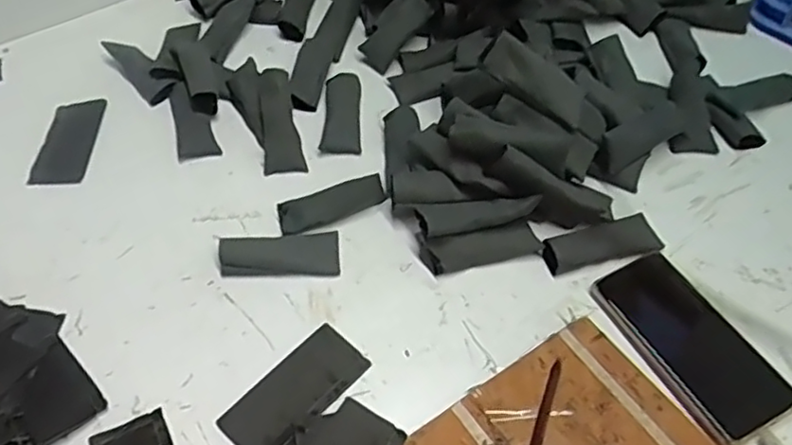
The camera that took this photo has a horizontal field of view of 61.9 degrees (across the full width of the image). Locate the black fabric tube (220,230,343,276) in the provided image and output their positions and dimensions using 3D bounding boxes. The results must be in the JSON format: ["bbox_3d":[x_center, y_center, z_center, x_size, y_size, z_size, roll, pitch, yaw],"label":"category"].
[{"bbox_3d":[-0.104,0.026,0.591,0.103,0.021,0.044,-1,51,1],"label":"black fabric tube"}]

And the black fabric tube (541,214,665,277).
[{"bbox_3d":[0.181,0.018,0.578,0.102,0.017,0.039,-15,52,-10],"label":"black fabric tube"}]

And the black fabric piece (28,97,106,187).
[{"bbox_3d":[-0.342,-0.086,0.694,0.054,0.004,0.118,-2,51,0],"label":"black fabric piece"}]

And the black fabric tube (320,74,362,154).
[{"bbox_3d":[-0.057,-0.116,0.698,0.039,0.014,0.105,-1,51,1],"label":"black fabric tube"}]

